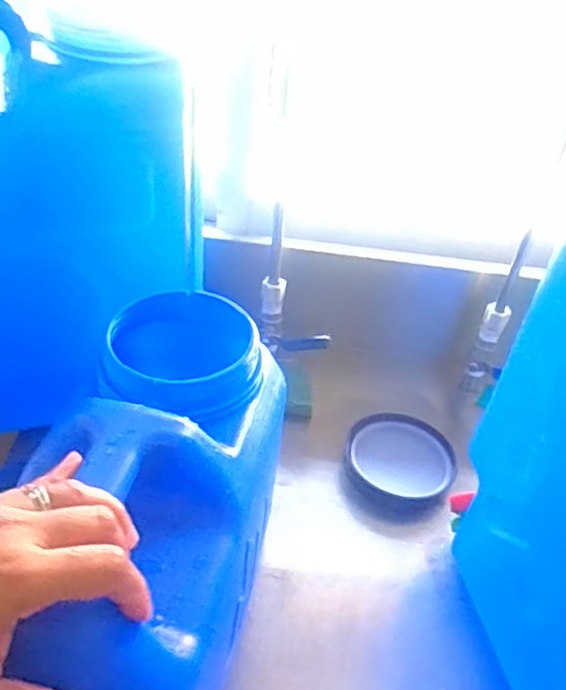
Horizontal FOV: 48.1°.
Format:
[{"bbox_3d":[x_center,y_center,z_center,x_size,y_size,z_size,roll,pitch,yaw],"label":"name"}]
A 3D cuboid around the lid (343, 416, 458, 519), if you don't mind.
[{"bbox_3d":[0.131,0.135,0.724,0.121,0.036,0.119,5,40,-4],"label":"lid"}]

